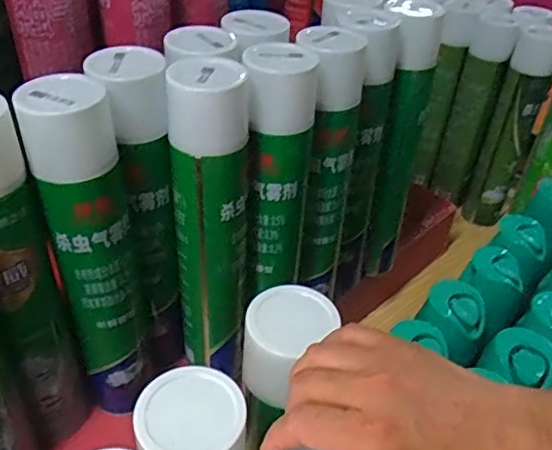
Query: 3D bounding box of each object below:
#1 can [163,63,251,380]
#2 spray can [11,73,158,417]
[{"bbox_3d":[-0.059,0.008,0.542,0.075,0.318,0.063,-1,40,-8],"label":"can"},{"bbox_3d":[-0.152,0.036,0.505,0.077,0.325,0.060,-13,43,-21],"label":"spray can"}]

